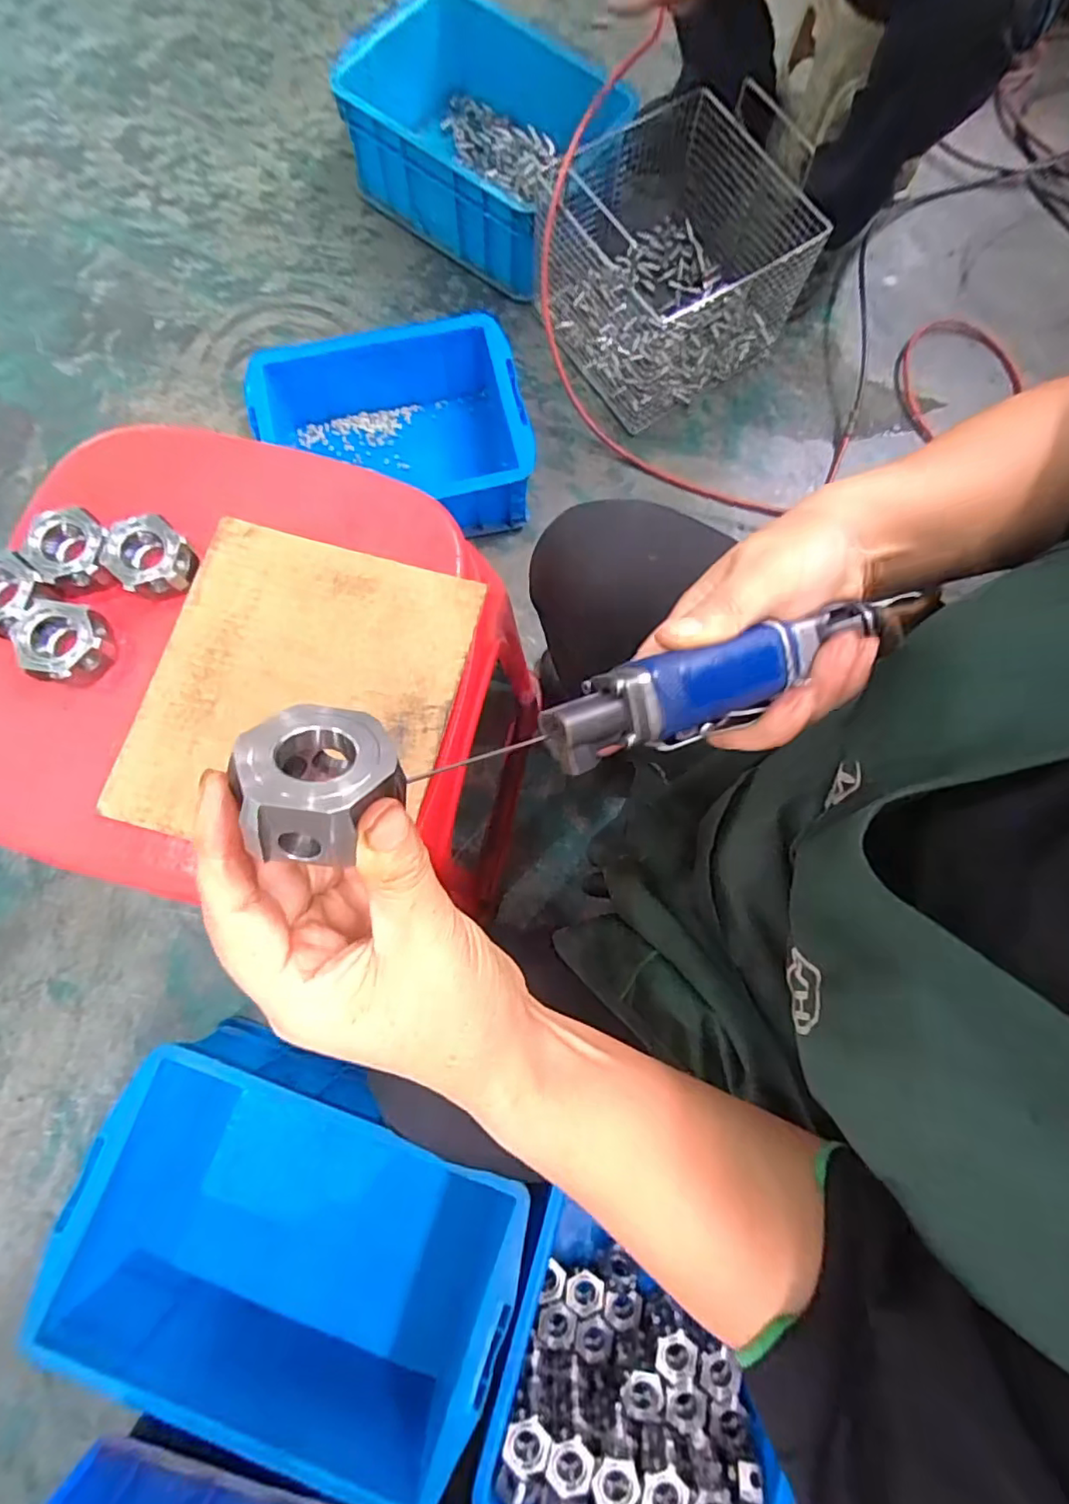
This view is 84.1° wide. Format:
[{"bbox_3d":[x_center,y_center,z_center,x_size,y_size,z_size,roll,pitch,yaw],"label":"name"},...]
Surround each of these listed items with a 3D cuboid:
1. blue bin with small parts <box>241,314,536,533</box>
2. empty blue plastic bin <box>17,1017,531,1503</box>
[{"bbox_3d":[-0.204,-0.454,0.885,0.376,0.137,0.268,-12,79,-4],"label":"blue bin with small parts"},{"bbox_3d":[-0.267,0.566,0.665,0.456,0.160,0.264,15,78,2],"label":"empty blue plastic bin"}]

